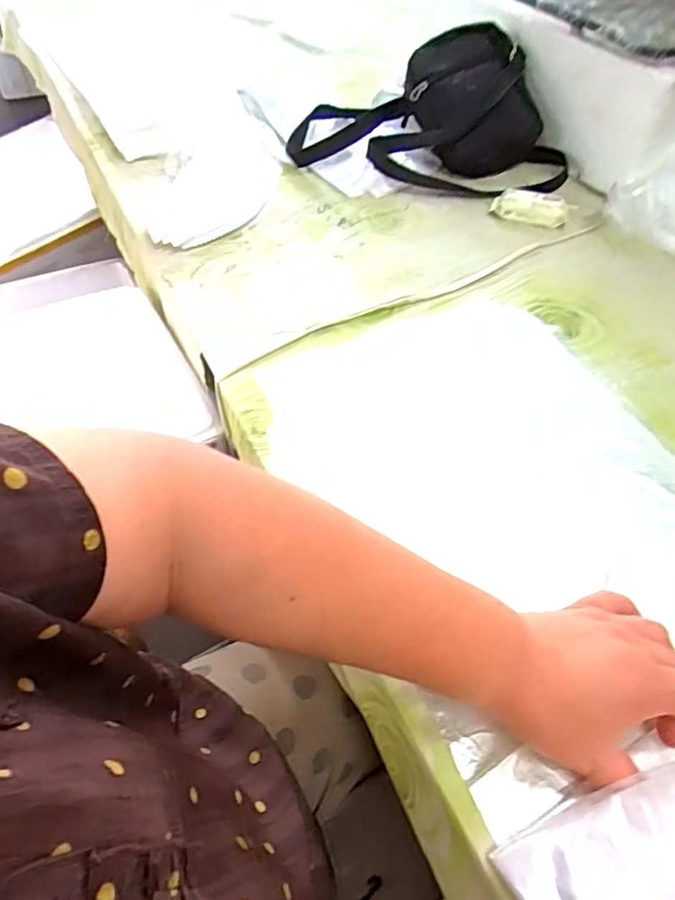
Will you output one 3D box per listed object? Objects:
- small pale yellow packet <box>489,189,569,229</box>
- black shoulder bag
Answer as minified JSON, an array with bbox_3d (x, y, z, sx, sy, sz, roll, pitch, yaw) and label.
[{"bbox_3d":[0.243,-0.307,0.697,0.092,0.020,0.061,19,55,13],"label":"small pale yellow packet"},{"bbox_3d":[0.124,-0.456,0.750,0.384,0.132,0.199,10,53,7],"label":"black shoulder bag"}]

